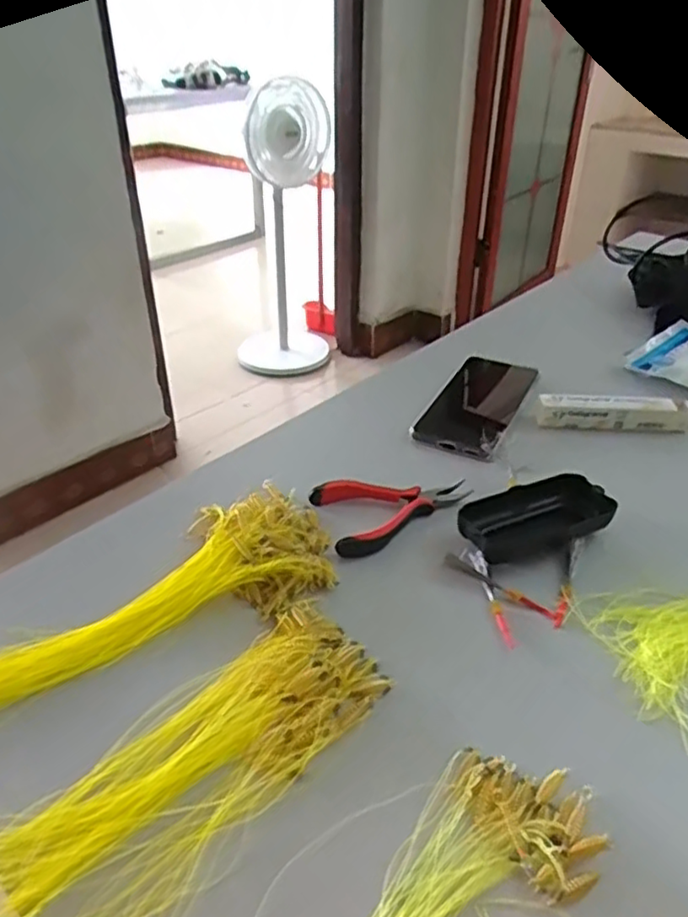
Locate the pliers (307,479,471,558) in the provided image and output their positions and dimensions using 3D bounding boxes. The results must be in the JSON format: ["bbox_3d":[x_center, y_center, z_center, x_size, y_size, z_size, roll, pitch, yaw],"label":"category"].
[{"bbox_3d":[0.039,0.033,0.493,0.115,0.016,0.063,-13,36,-19],"label":"pliers"}]

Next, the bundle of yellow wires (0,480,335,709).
[{"bbox_3d":[-0.125,0.083,0.412,0.259,0.027,0.100,-21,39,-28],"label":"bundle of yellow wires"}]

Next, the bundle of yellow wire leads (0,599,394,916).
[{"bbox_3d":[-0.072,0.152,0.317,0.087,0.011,0.221,28,43,35],"label":"bundle of yellow wire leads"}]

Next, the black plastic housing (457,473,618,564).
[{"bbox_3d":[0.135,0.043,0.472,0.111,0.021,0.058,-16,37,-22],"label":"black plastic housing"}]

